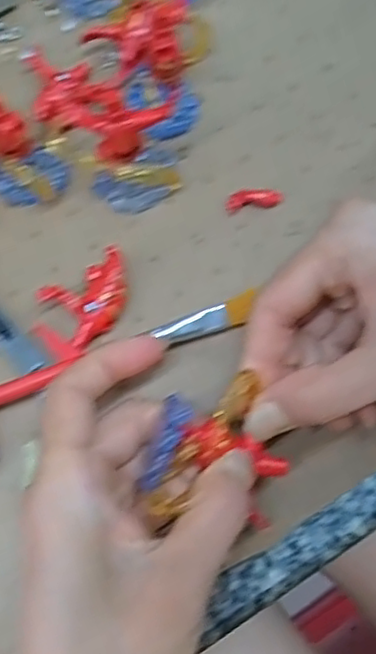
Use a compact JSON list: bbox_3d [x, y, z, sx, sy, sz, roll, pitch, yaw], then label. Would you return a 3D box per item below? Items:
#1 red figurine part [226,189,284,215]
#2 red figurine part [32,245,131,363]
[{"bbox_3d":[0.029,-0.057,0.288,0.024,0.004,0.010,-9,73,0],"label":"red figurine part"},{"bbox_3d":[-0.043,-0.008,0.272,0.045,0.015,0.031,-28,74,-6],"label":"red figurine part"}]

